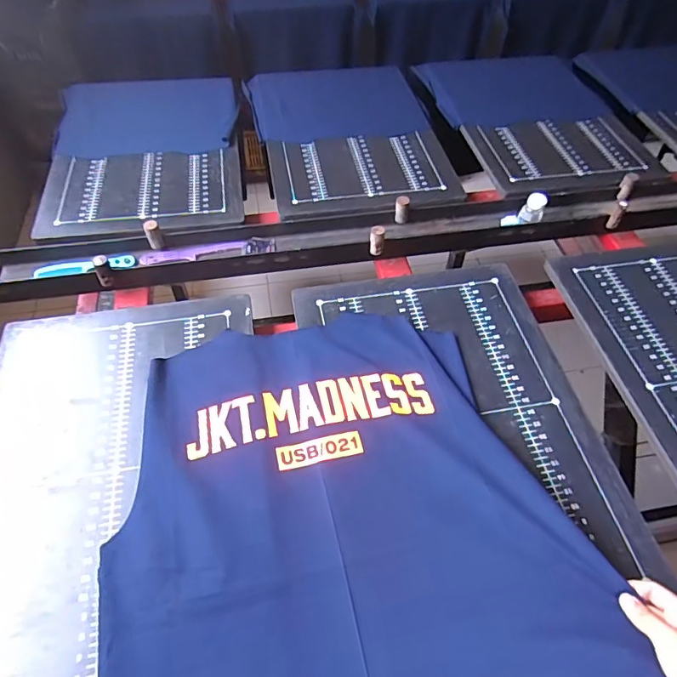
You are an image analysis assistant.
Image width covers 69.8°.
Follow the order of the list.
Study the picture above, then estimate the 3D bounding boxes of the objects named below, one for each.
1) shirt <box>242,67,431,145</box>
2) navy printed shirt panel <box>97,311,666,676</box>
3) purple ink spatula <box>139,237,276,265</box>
[{"bbox_3d":[-0.008,-0.619,1.255,0.427,0.020,0.323,-9,53,-9],"label":"shirt"},{"bbox_3d":[-0.019,0.216,0.600,0.545,0.081,0.608,-13,54,-12],"label":"navy printed shirt panel"},{"bbox_3d":[-0.242,-0.162,0.909,0.245,0.010,0.044,-10,53,-9],"label":"purple ink spatula"}]

